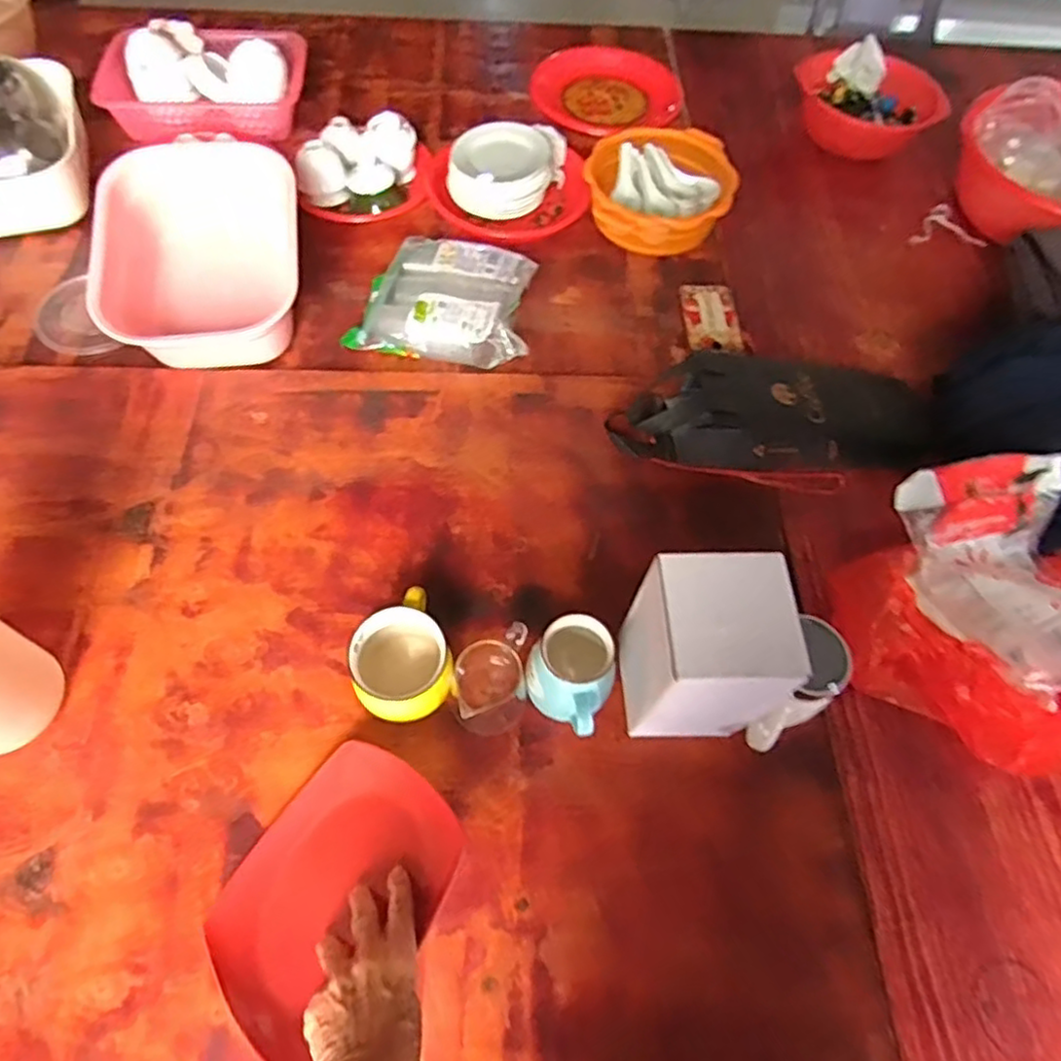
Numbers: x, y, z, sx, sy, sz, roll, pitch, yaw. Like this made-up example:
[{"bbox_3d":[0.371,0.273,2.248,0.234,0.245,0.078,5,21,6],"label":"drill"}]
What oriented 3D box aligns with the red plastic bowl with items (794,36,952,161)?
[{"bbox_3d":[0.534,-0.703,1.122,0.150,0.091,0.228,-31,67,-17],"label":"red plastic bowl with items"}]

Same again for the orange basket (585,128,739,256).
[{"bbox_3d":[0.189,-0.493,1.012,0.210,0.077,0.162,-5,62,-4],"label":"orange basket"}]

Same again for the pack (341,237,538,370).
[{"bbox_3d":[-0.115,-0.316,0.923,0.232,0.058,0.183,8,62,3],"label":"pack"}]

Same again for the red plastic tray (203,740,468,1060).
[{"bbox_3d":[-0.161,0.282,0.554,0.206,0.030,0.180,-47,44,-16],"label":"red plastic tray"}]

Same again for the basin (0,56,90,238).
[{"bbox_3d":[-0.751,-0.554,0.970,0.208,0.153,0.246,-14,63,-9],"label":"basin"}]

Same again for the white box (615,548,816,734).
[{"bbox_3d":[0.153,0.112,0.615,0.116,0.198,0.108,-3,62,-5],"label":"white box"}]

